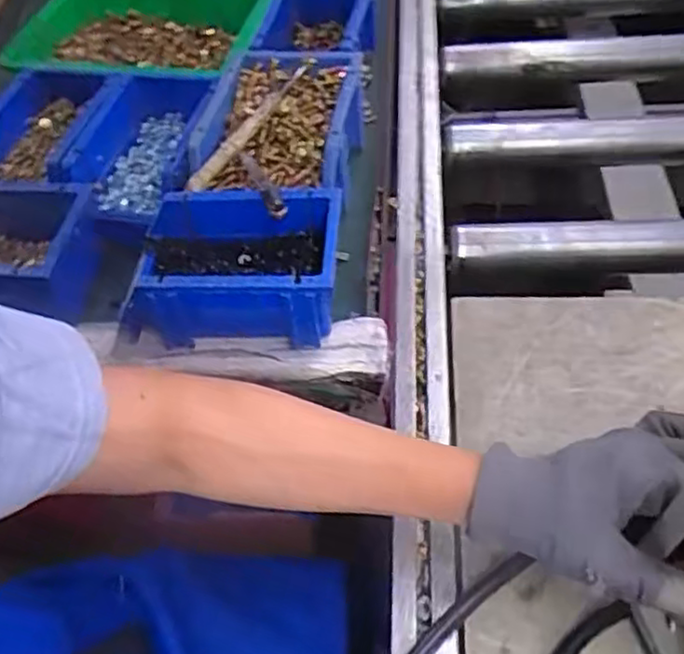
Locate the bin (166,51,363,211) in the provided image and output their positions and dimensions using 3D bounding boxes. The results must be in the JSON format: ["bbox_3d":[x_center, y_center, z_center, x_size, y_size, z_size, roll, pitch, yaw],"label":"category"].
[{"bbox_3d":[-0.054,-0.166,0.613,0.137,0.063,0.179,2,54,8],"label":"bin"}]

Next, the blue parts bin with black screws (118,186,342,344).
[{"bbox_3d":[-0.082,-0.044,0.528,0.156,0.073,0.101,-1,51,5],"label":"blue parts bin with black screws"}]

